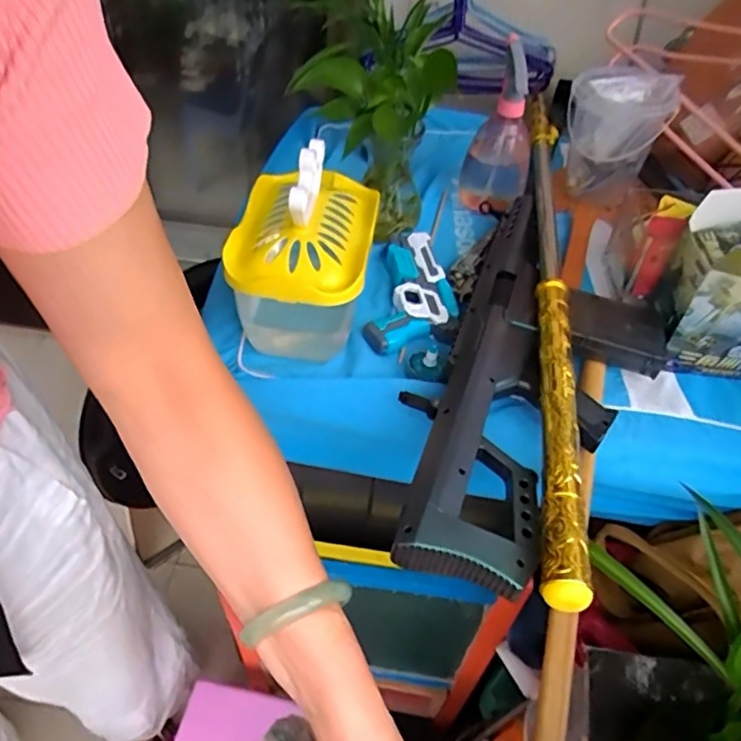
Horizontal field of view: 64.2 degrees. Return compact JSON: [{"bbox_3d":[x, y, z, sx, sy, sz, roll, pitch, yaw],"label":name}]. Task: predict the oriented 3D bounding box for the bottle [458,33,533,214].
[{"bbox_3d":[0.165,-0.284,0.722,0.080,0.176,0.087,-4,48,-8],"label":"bottle"}]

